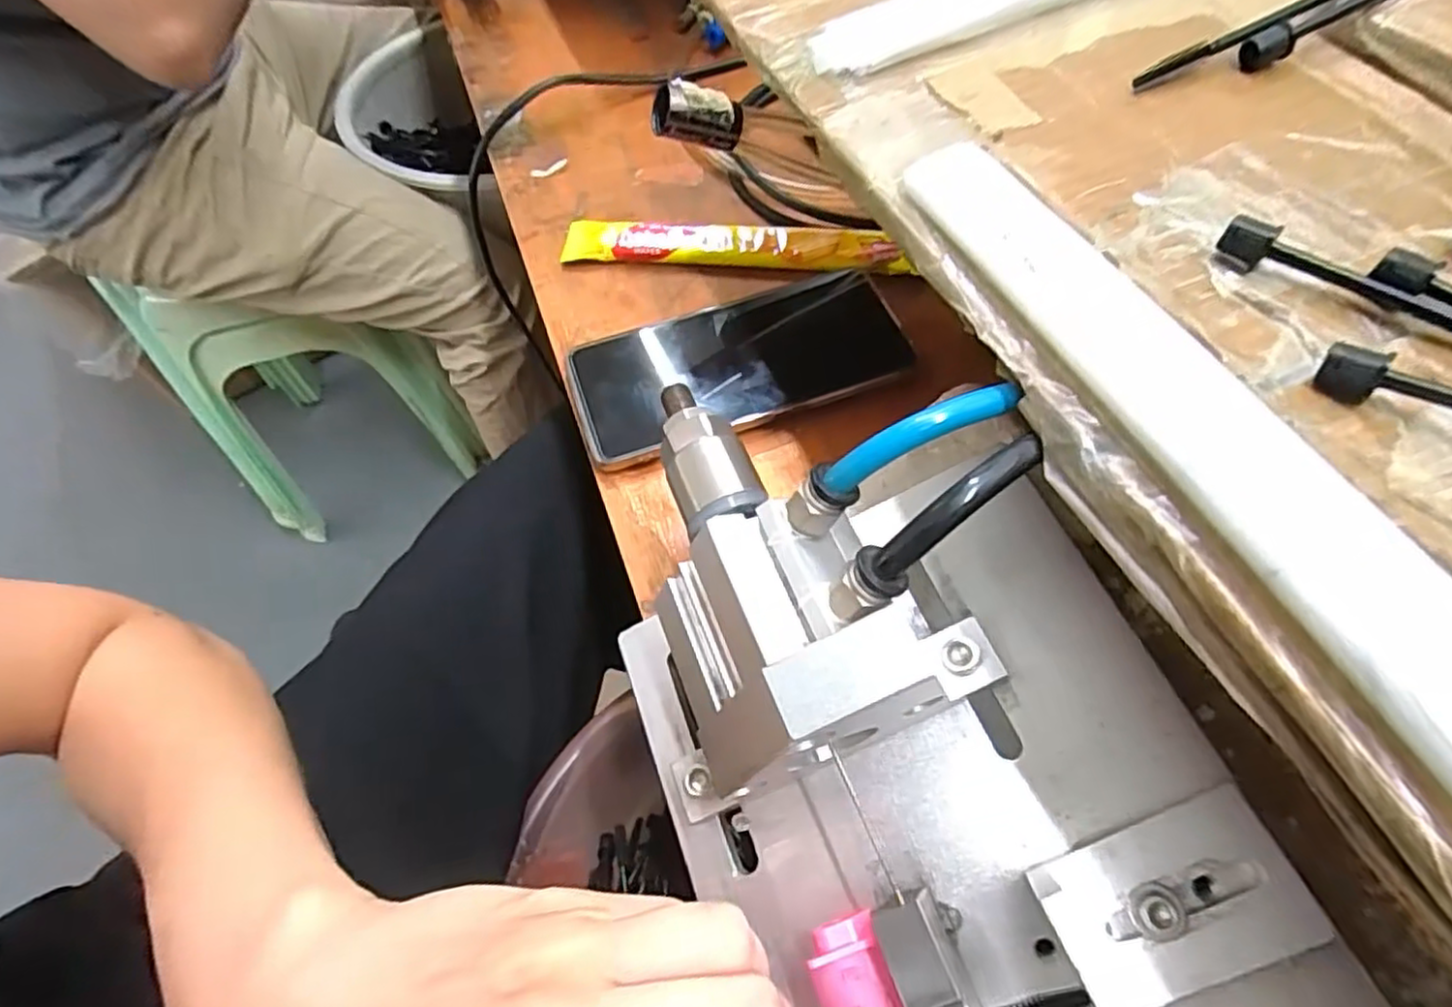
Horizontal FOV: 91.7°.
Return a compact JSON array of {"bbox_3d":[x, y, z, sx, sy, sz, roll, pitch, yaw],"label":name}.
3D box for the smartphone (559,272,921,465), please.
[{"bbox_3d":[0.006,-0.070,0.352,0.161,0.015,0.075,-17,60,-8],"label":"smartphone"}]

